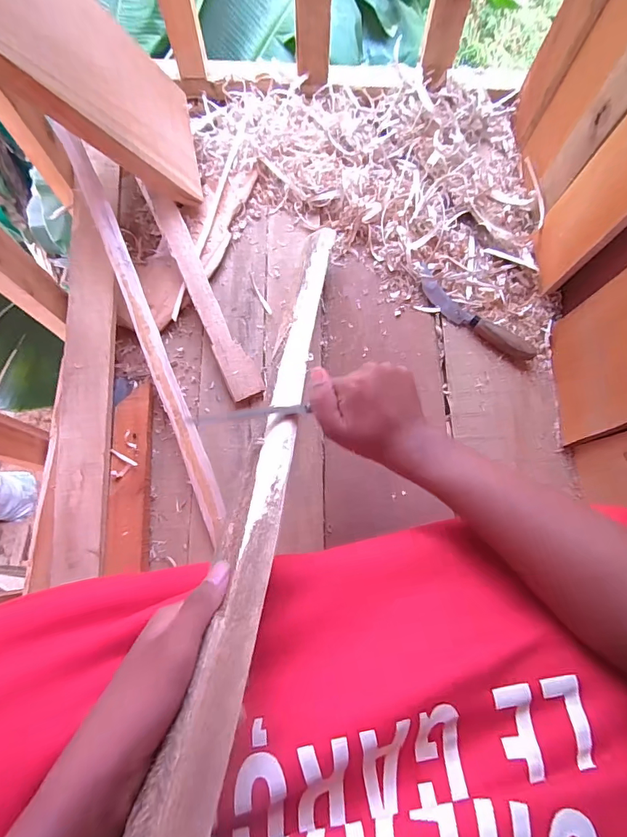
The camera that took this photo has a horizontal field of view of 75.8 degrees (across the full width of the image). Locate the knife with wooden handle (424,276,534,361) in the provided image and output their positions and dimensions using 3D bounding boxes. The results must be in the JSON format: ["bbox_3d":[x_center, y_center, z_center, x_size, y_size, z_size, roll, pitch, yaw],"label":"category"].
[{"bbox_3d":[0.234,-0.146,0.586,0.189,0.024,0.034,39,78,11],"label":"knife with wooden handle"}]

